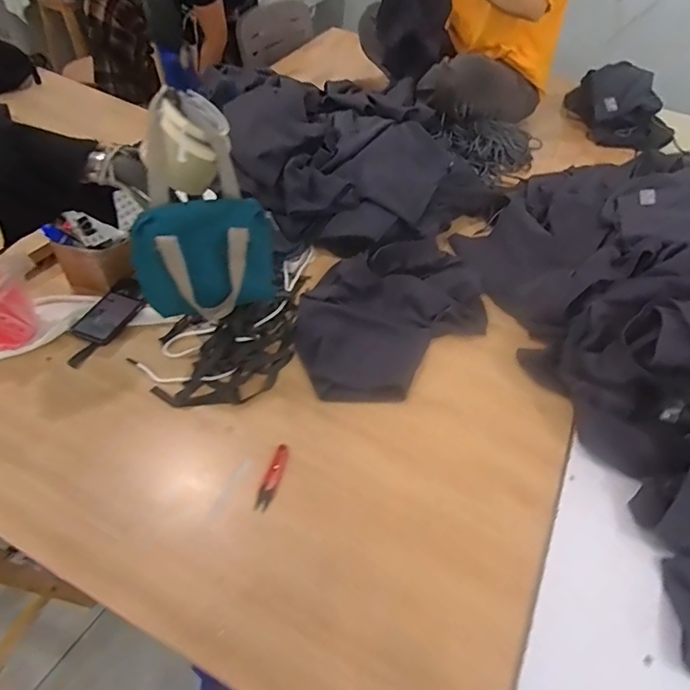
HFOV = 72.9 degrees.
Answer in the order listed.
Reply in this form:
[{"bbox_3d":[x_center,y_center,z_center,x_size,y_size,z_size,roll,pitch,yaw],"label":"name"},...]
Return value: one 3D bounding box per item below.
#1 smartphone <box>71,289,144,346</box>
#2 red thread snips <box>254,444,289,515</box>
[{"bbox_3d":[-0.437,-0.053,0.864,0.078,0.010,0.118,16,52,10],"label":"smartphone"},{"bbox_3d":[-0.103,0.191,0.676,0.023,0.006,0.099,15,52,9],"label":"red thread snips"}]

